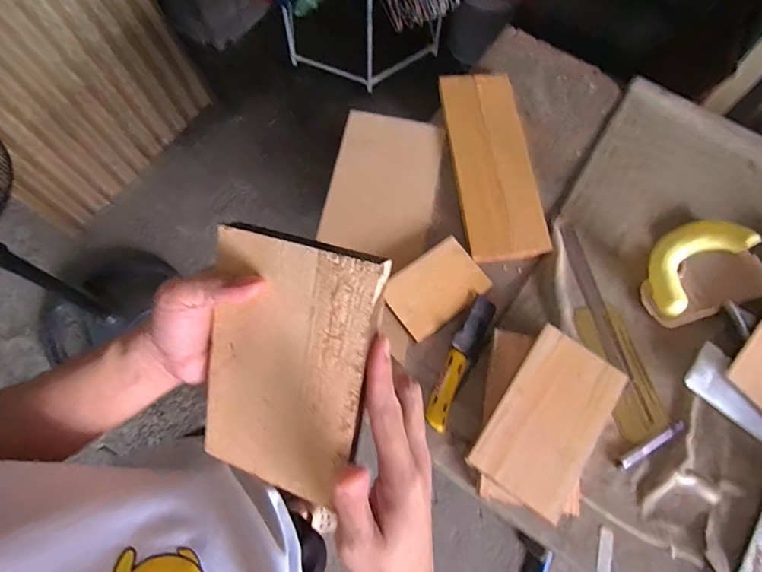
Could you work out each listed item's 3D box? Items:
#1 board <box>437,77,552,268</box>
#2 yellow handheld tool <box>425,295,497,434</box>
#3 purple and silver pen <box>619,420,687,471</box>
[{"bbox_3d":[0.211,-0.236,0.809,0.139,0.015,0.387,-8,77,2],"label":"board"},{"bbox_3d":[0.127,0.120,0.700,0.050,0.031,0.233,27,70,9],"label":"yellow handheld tool"},{"bbox_3d":[0.425,0.248,0.665,0.131,0.012,0.019,-29,72,-12],"label":"purple and silver pen"}]

